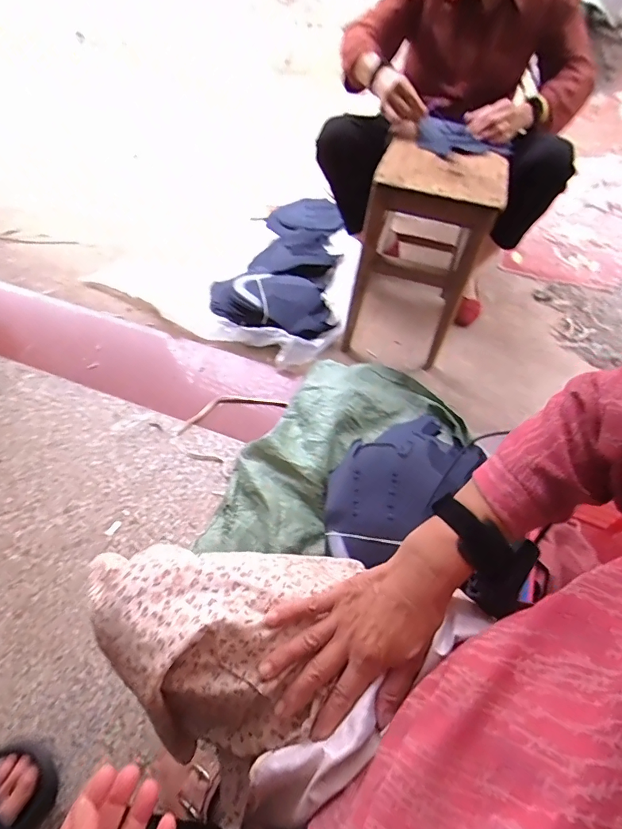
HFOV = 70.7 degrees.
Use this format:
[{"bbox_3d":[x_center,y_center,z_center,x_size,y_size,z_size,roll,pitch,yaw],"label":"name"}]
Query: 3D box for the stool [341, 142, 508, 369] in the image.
[{"bbox_3d":[0.255,-0.368,0.991,0.238,0.396,0.312,22,62,14],"label":"stool"}]

